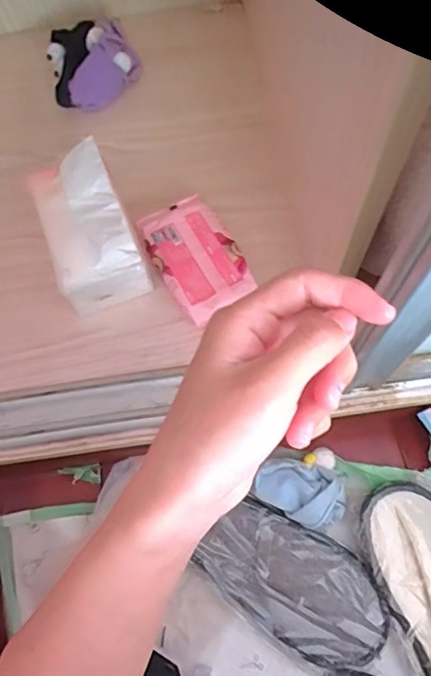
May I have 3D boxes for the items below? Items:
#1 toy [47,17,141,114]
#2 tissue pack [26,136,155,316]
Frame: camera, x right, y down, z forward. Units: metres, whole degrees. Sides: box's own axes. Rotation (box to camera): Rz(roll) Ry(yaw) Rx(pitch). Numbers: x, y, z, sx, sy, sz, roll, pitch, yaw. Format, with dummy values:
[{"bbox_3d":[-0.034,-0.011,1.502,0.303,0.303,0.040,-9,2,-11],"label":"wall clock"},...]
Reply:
[{"bbox_3d":[-0.170,-0.380,0.669,0.119,0.054,0.142,-17,68,-4],"label":"toy"},{"bbox_3d":[-0.142,-0.119,0.547,0.096,0.099,0.160,-22,69,-6],"label":"tissue pack"}]

